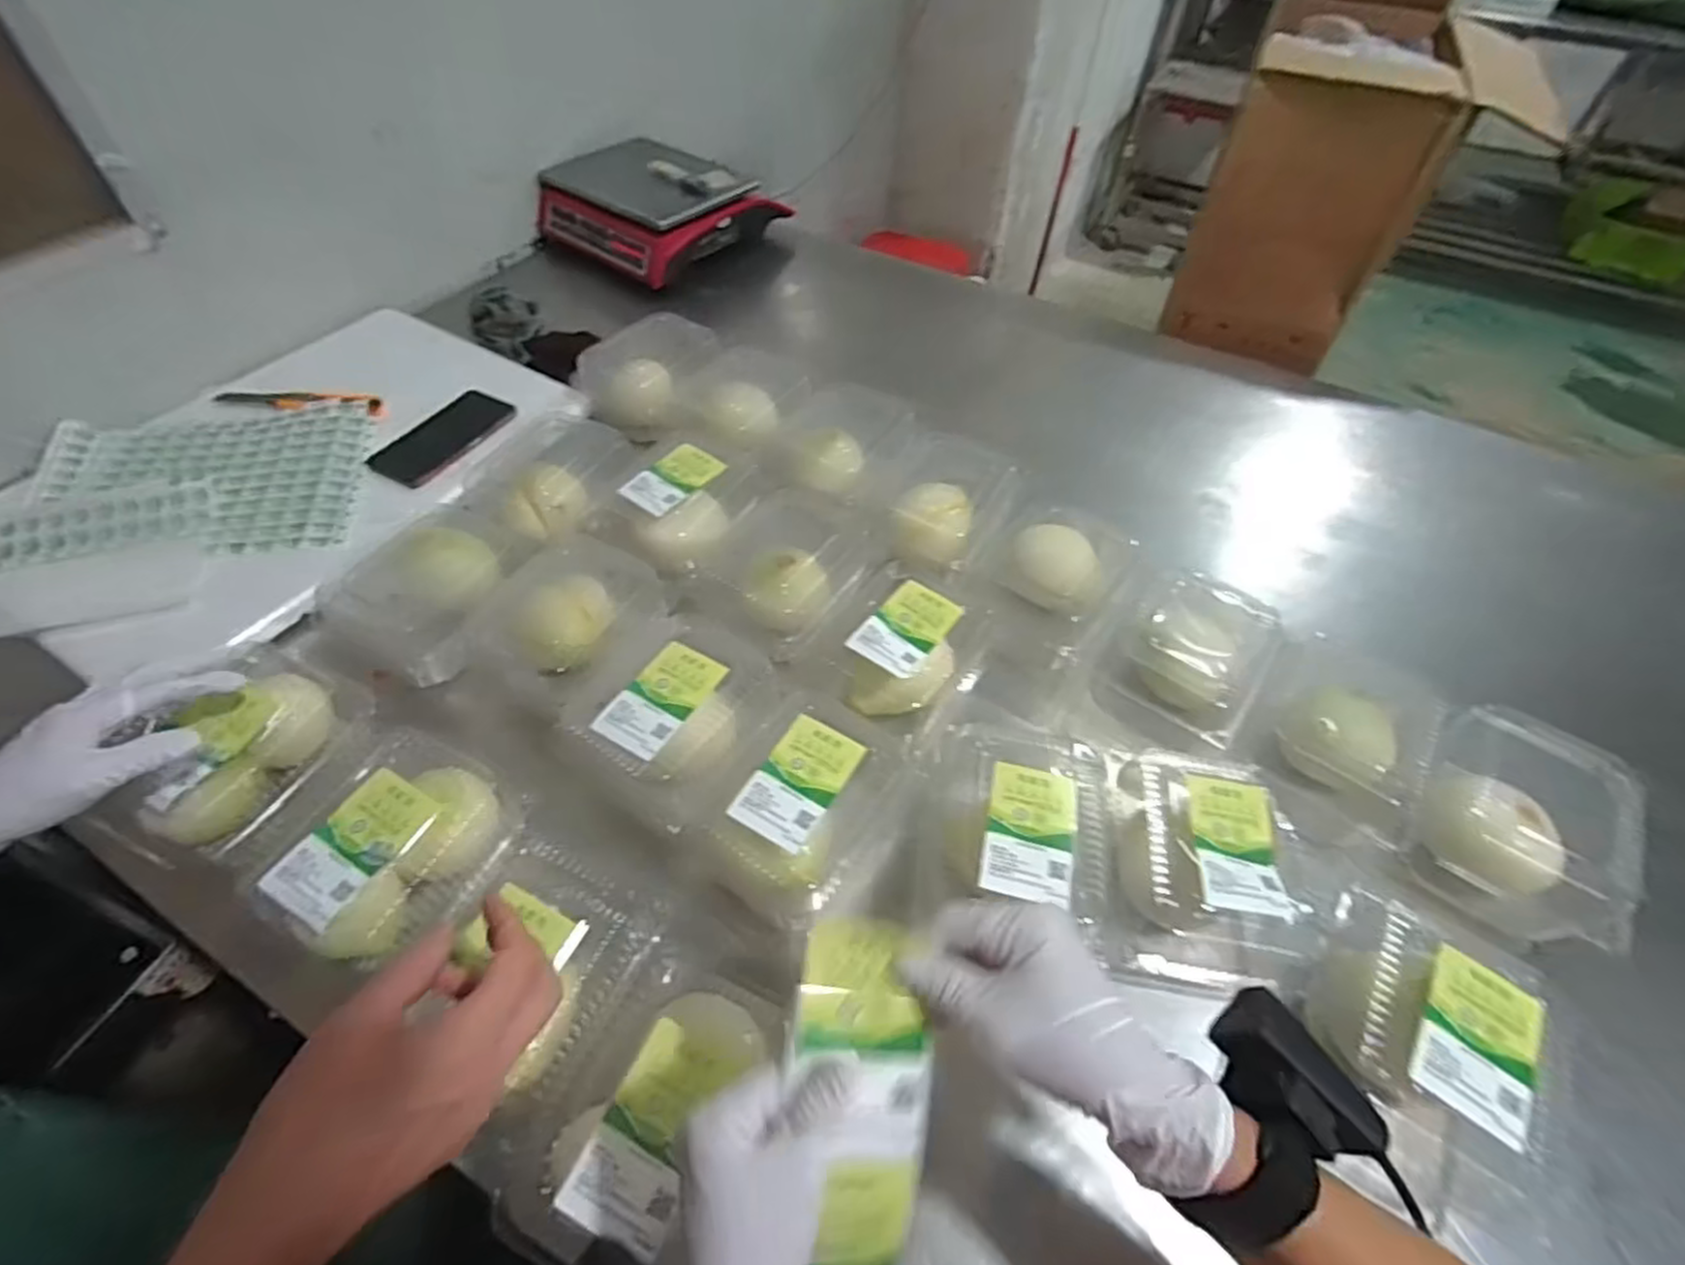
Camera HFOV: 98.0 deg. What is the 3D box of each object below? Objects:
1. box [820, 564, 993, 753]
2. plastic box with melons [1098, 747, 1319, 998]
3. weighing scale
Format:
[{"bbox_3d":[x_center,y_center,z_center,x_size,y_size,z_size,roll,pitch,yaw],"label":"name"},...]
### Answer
[{"bbox_3d":[0.050,0.016,0.665,0.122,0.072,0.154,24,54,16],"label":"box"},{"bbox_3d":[0.264,0.180,0.575,0.152,0.115,0.178,3,51,0],"label":"plastic box with melons"},{"bbox_3d":[-0.309,-0.722,1.224,0.317,0.108,0.305,30,56,19],"label":"weighing scale"}]

